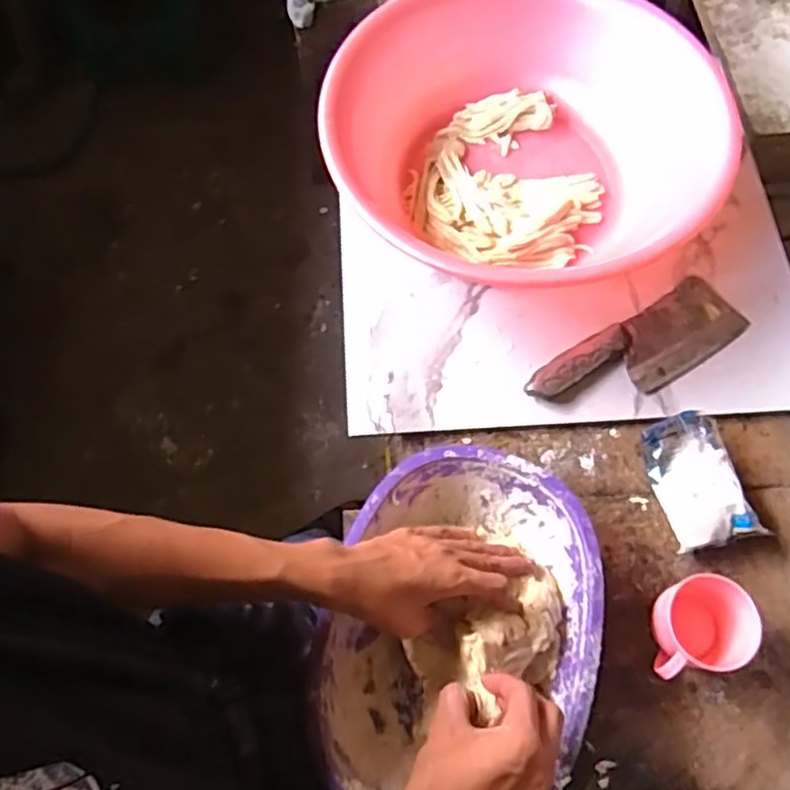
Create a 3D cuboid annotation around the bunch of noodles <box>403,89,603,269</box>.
[{"bbox_3d":[0.134,-0.247,0.779,0.206,0.037,0.240,27,72,7],"label":"bunch of noodles"}]

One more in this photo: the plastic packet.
[{"bbox_3d":[0.291,0.080,0.652,0.078,0.033,0.129,-8,71,-6],"label":"plastic packet"}]

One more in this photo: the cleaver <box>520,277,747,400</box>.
[{"bbox_3d":[0.256,-0.044,0.703,0.244,0.017,0.081,-30,74,-12],"label":"cleaver"}]

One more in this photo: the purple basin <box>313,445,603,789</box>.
[{"bbox_3d":[0.056,0.192,0.572,0.208,0.093,0.291,14,70,2],"label":"purple basin"}]

